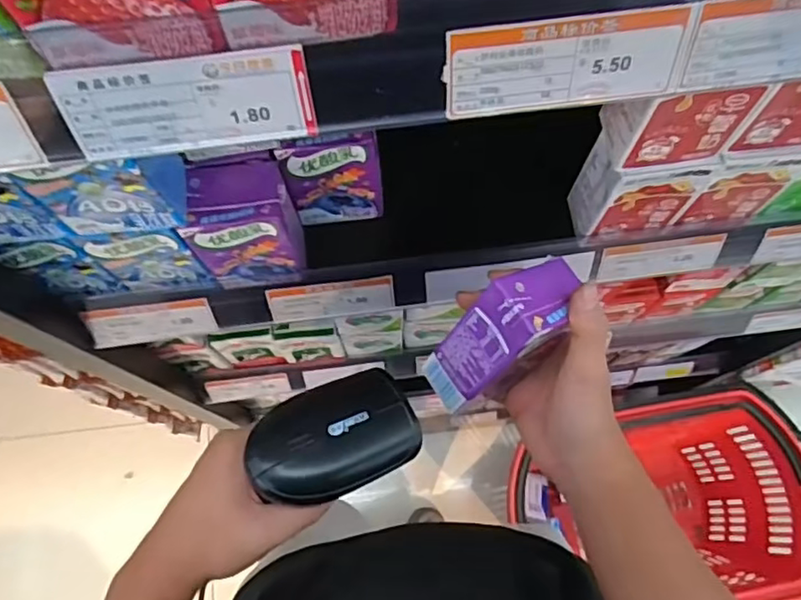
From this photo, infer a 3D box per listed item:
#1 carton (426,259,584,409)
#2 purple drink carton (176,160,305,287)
[{"bbox_3d":[0.063,0.025,0.400,0.045,0.108,0.060,49,38,15],"label":"carton"},{"bbox_3d":[-0.105,-0.049,0.430,0.063,0.104,0.045,-8,71,-2],"label":"purple drink carton"}]

